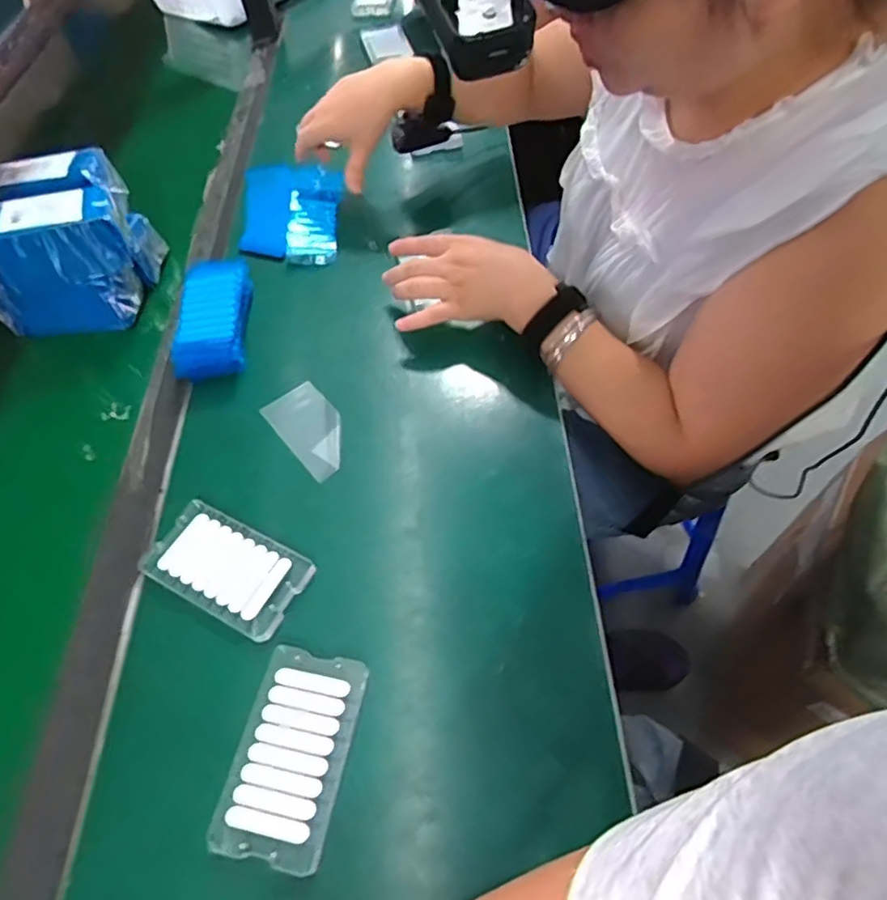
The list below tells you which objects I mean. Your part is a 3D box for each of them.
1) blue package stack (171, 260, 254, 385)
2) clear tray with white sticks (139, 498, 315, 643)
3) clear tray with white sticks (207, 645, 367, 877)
[{"bbox_3d":[-0.229,-0.134,0.589,0.067,0.039,0.137,-2,57,3],"label":"blue package stack"},{"bbox_3d":[-0.169,0.090,0.456,0.123,0.009,0.068,24,62,19],"label":"clear tray with white sticks"},{"bbox_3d":[-0.098,0.195,0.380,0.069,0.012,0.120,9,58,10],"label":"clear tray with white sticks"}]

